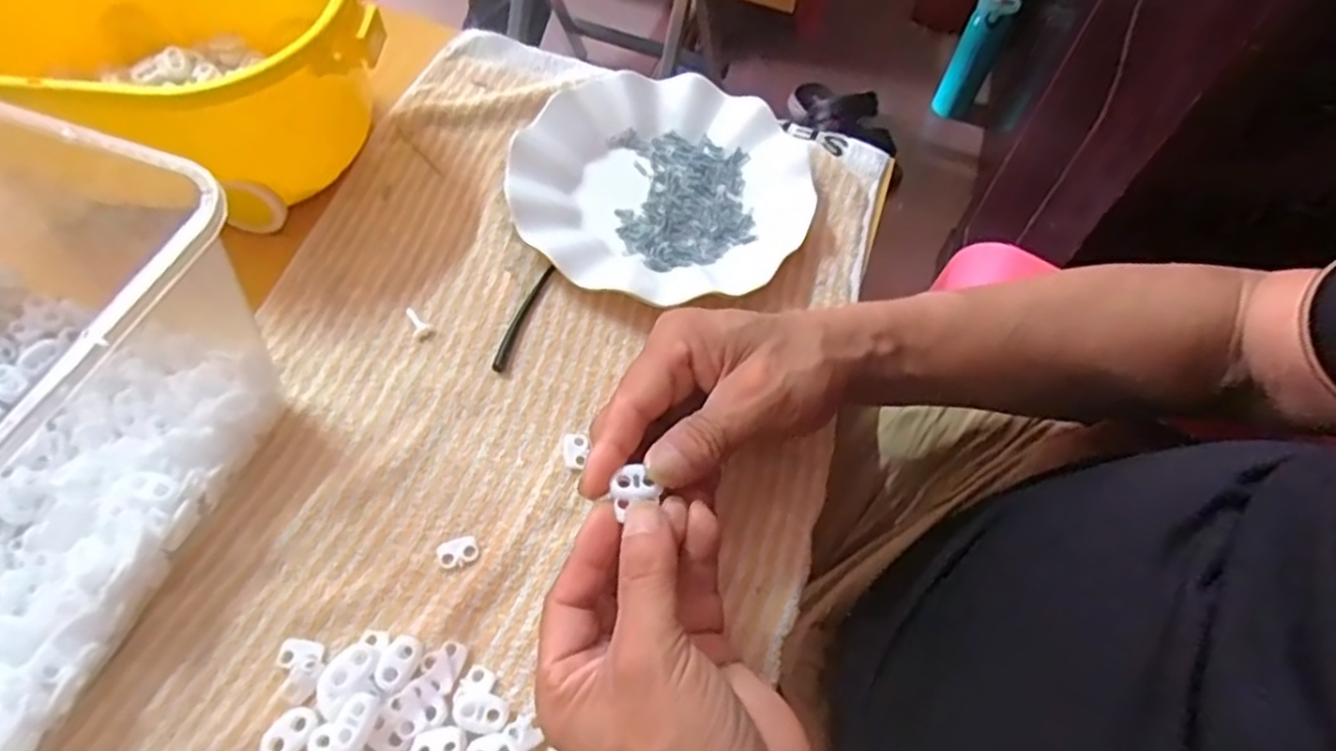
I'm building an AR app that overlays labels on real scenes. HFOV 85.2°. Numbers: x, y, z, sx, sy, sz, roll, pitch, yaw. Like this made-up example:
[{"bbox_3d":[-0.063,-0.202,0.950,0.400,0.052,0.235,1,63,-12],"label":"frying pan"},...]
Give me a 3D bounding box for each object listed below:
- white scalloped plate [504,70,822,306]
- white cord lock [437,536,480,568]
[{"bbox_3d":[-0.002,-0.116,0.450,0.179,0.025,0.176,2,59,-3],"label":"white scalloped plate"},{"bbox_3d":[-0.098,0.082,0.339,0.018,0.004,0.013,-23,63,-16],"label":"white cord lock"}]

